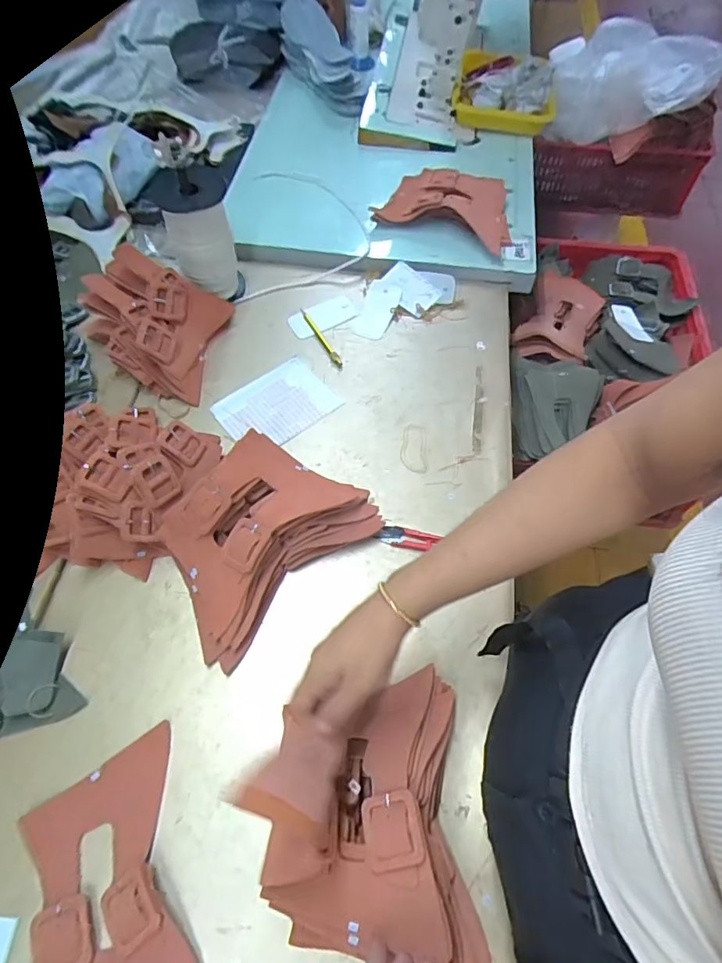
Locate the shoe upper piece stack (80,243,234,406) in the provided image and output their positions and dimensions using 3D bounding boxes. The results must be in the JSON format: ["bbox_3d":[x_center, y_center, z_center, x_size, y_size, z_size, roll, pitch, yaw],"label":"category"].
[{"bbox_3d":[-0.303,-0.227,0.724,0.182,0.116,0.169,10,61,6],"label":"shoe upper piece stack"}]

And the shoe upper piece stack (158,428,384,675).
[{"bbox_3d":[-0.116,0.053,0.590,0.240,0.077,0.168,-41,68,-20],"label":"shoe upper piece stack"}]

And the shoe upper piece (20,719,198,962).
[{"bbox_3d":[-0.225,0.349,0.457,0.128,0.029,0.206,-18,62,-9],"label":"shoe upper piece"}]

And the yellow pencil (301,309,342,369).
[{"bbox_3d":[-0.060,-0.213,0.770,0.011,0.007,0.119,-28,64,-14],"label":"yellow pencil"}]

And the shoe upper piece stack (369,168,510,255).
[{"bbox_3d":[0.147,-0.469,0.872,0.222,0.045,0.168,17,62,9],"label":"shoe upper piece stack"}]

